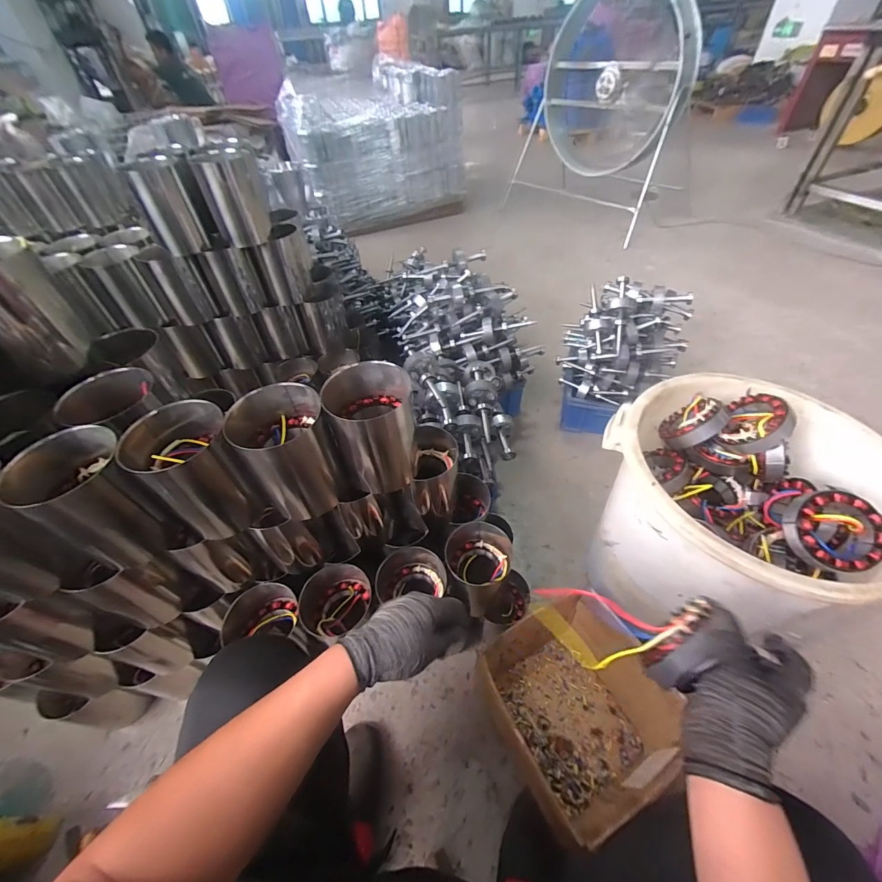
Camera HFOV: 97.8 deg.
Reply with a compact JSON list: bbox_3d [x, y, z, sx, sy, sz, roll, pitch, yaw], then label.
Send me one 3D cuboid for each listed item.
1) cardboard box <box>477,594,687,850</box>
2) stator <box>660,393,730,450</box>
[{"bbox_3d":[0.252,0.486,0.726,0.290,0.152,0.288,-25,51,-16],"label":"cardboard box"},{"bbox_3d":[0.473,-0.035,0.735,0.051,0.114,0.117,46,23,1],"label":"stator"}]

